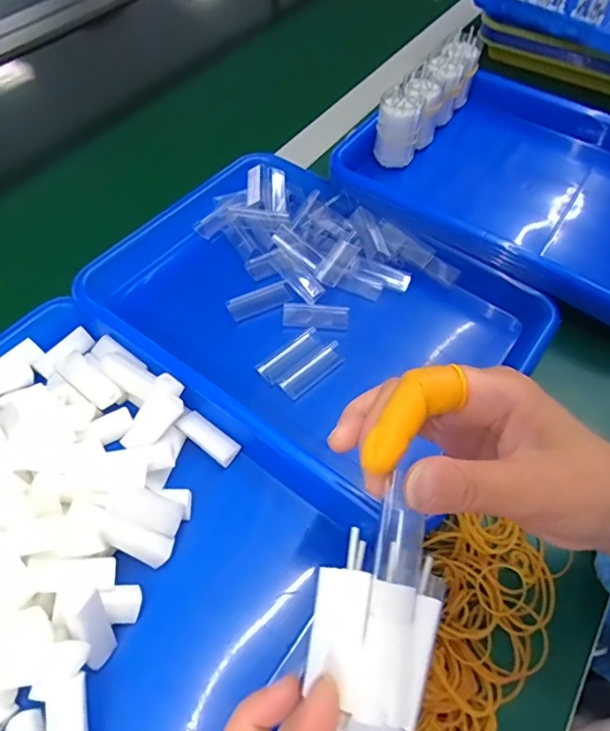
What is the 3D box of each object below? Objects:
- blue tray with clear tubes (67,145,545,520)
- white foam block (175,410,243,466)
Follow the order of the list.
[{"bbox_3d":[0.001,-0.051,0.431,0.342,0.050,0.247,35,63,19],"label":"blue tray with clear tubes"},{"bbox_3d":[-0.067,0.051,0.359,0.046,0.010,0.018,34,62,18],"label":"white foam block"}]

